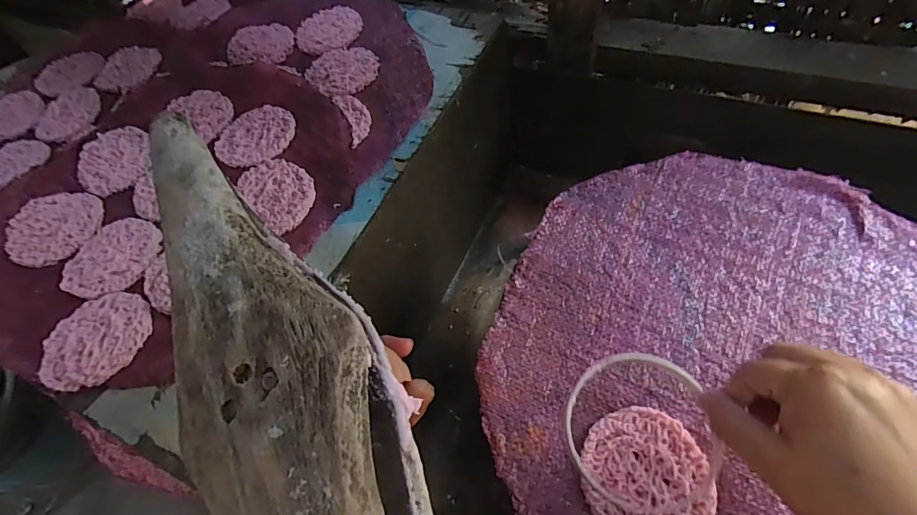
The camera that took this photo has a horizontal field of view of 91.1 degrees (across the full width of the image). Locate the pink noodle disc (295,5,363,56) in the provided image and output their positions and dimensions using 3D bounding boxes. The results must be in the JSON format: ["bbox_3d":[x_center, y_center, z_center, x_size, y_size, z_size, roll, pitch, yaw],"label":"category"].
[{"bbox_3d":[-0.152,-0.267,0.525,0.077,0.005,0.079,-4,58,7],"label":"pink noodle disc"}]

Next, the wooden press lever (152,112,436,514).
[{"bbox_3d":[-0.052,0.054,0.148,0.062,0.029,0.280,-27,63,-13],"label":"wooden press lever"}]

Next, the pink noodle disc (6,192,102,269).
[{"bbox_3d":[-0.373,-0.032,0.418,0.070,0.016,0.077,-17,57,-2],"label":"pink noodle disc"}]

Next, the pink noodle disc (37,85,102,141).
[{"bbox_3d":[-0.442,-0.162,0.510,0.070,0.008,0.082,-20,58,-4],"label":"pink noodle disc"}]

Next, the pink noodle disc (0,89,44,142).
[{"bbox_3d":[-0.530,-0.165,0.527,0.087,0.012,0.078,-6,58,6],"label":"pink noodle disc"}]

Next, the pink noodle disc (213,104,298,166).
[{"bbox_3d":[-0.198,-0.121,0.438,0.076,0.004,0.079,-4,58,7],"label":"pink noodle disc"}]

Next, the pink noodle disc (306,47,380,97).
[{"bbox_3d":[-0.126,-0.204,0.487,0.075,0.005,0.079,-38,60,-14],"label":"pink noodle disc"}]

